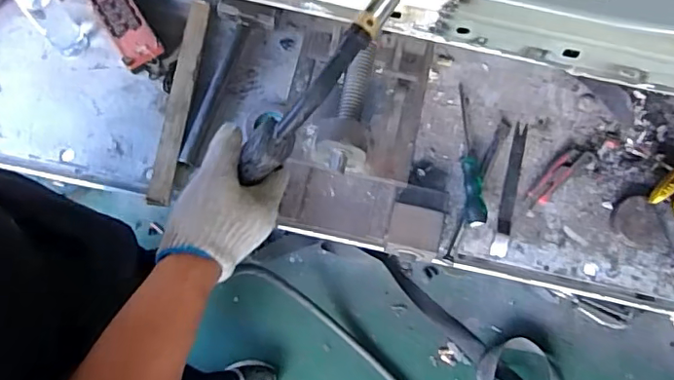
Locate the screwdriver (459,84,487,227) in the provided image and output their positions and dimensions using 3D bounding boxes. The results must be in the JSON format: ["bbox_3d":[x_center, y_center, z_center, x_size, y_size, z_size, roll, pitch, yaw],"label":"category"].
[{"bbox_3d":[0.225,-0.061,0.934,0.032,0.038,0.256,2,74,-1],"label":"screwdriver"}]

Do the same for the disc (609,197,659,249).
[{"bbox_3d":[0.486,0.051,0.911,0.075,0.025,0.073,34,79,14],"label":"disc"}]

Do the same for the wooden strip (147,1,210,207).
[{"bbox_3d":[-0.269,-0.155,0.966,0.038,0.018,0.377,6,74,0],"label":"wooden strip"}]

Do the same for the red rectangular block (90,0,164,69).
[{"bbox_3d":[-0.371,-0.287,0.992,0.068,0.041,0.165,-31,77,-10],"label":"red rectangular block"}]

